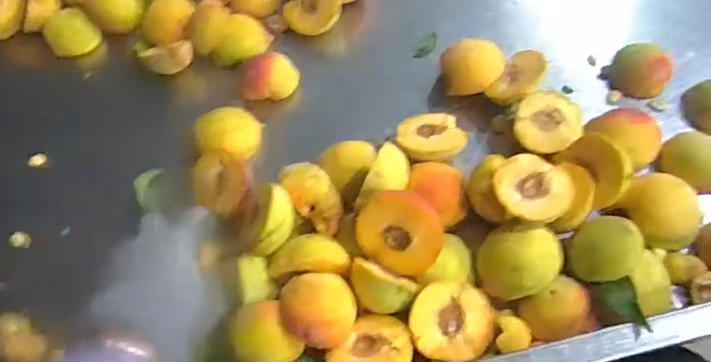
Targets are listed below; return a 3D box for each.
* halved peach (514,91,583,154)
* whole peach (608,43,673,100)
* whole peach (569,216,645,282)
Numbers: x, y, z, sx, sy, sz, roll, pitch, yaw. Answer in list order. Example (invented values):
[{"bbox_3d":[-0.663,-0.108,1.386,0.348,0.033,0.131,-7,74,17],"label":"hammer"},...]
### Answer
[{"bbox_3d":[0.174,-0.050,0.506,0.056,0.033,0.069,22,65,17],"label":"halved peach"},{"bbox_3d":[0.271,-0.107,0.525,0.052,0.045,0.041,29,67,20],"label":"whole peach"},{"bbox_3d":[0.191,0.056,0.430,0.048,0.049,0.048,-3,61,5],"label":"whole peach"}]

